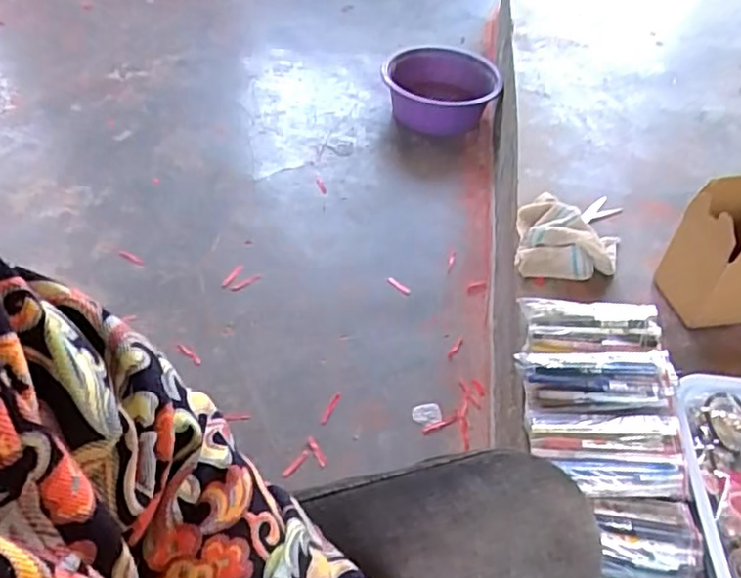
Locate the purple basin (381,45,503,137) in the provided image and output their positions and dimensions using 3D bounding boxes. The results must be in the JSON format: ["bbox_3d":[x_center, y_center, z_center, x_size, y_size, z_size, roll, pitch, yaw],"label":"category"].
[{"bbox_3d":[0.164,-0.475,1.487,0.272,0.108,0.229,6,50,1],"label":"purple basin"}]

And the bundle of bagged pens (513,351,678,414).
[{"bbox_3d":[0.254,0.104,0.710,0.172,0.042,0.077,-3,46,25],"label":"bundle of bagged pens"}]

